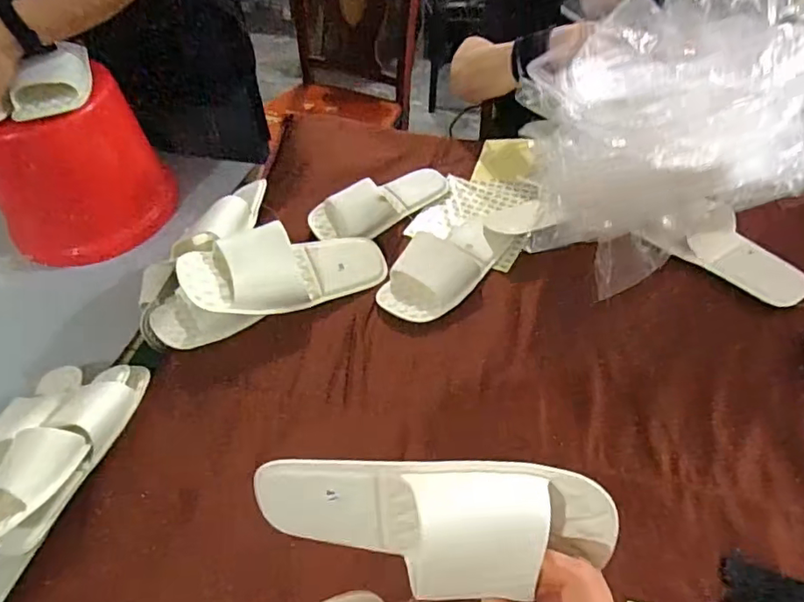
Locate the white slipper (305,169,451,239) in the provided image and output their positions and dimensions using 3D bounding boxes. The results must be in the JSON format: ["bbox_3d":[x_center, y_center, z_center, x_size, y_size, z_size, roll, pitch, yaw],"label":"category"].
[{"bbox_3d":[-0.028,-0.158,0.858,0.234,0.046,0.096,-27,54,-19],"label":"white slipper"}]

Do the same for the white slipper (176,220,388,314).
[{"bbox_3d":[-0.149,-0.048,0.747,0.271,0.066,0.105,-7,48,-29],"label":"white slipper"}]

